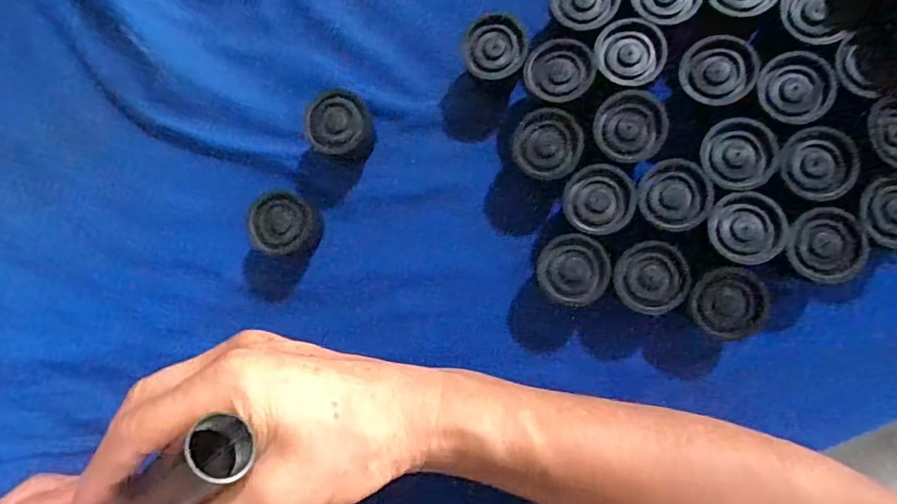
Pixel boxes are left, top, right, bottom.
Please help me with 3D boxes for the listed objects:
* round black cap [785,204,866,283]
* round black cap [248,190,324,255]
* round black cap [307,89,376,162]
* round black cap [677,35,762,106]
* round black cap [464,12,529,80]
[{"bbox_3d":[0.176,-0.003,0.261,0.034,0.005,0.034,0,87,7],"label":"round black cap"},{"bbox_3d":[-0.091,-0.015,0.315,0.031,0.030,0.032,0,87,7],"label":"round black cap"},{"bbox_3d":[-0.059,-0.069,0.312,0.031,0.034,0.030,0,87,7],"label":"round black cap"},{"bbox_3d":[0.132,-0.089,0.272,0.032,0.007,0.034,0,87,7],"label":"round black cap"},{"bbox_3d":[0.026,-0.107,0.308,0.032,0.033,0.032,0,87,7],"label":"round black cap"}]

